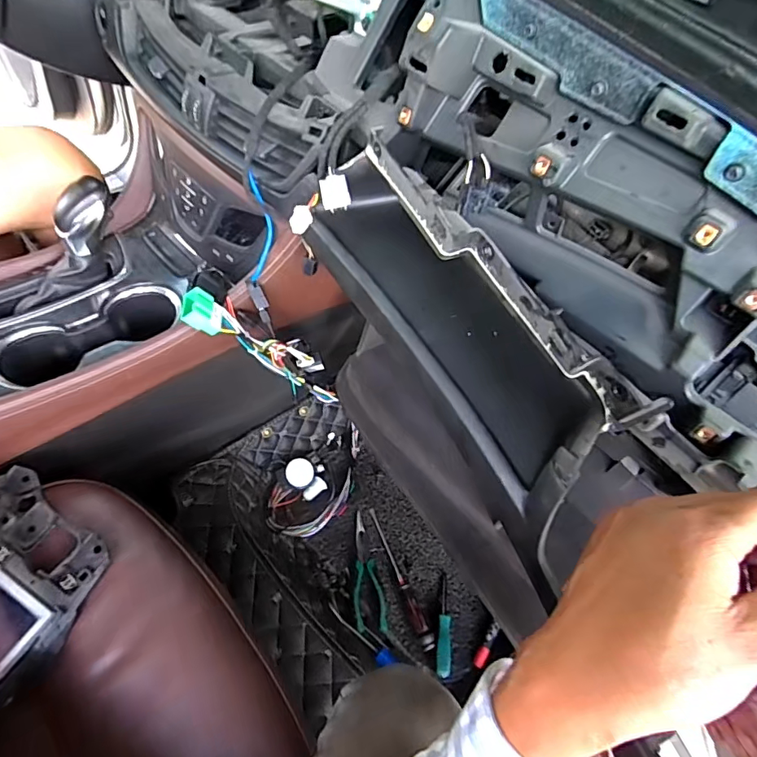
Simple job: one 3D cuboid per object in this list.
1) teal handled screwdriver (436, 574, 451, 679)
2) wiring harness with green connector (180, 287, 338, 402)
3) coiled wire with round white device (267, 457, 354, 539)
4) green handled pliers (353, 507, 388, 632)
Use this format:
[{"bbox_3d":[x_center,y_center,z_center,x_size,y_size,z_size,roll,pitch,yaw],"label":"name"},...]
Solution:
[{"bbox_3d":[0.105,0.392,0.775,0.020,0.019,0.152,8,41,2],"label":"teal handled screwdriver"},{"bbox_3d":[-0.127,-0.036,0.606,0.031,0.261,0.063,-25,57,22],"label":"wiring harness with green connector"},{"bbox_3d":[-0.121,0.208,0.844,0.137,0.044,0.138,5,59,0],"label":"coiled wire with round white device"},{"bbox_3d":[-0.017,0.318,0.807,0.053,0.012,0.187,6,50,-16],"label":"green handled pliers"}]

